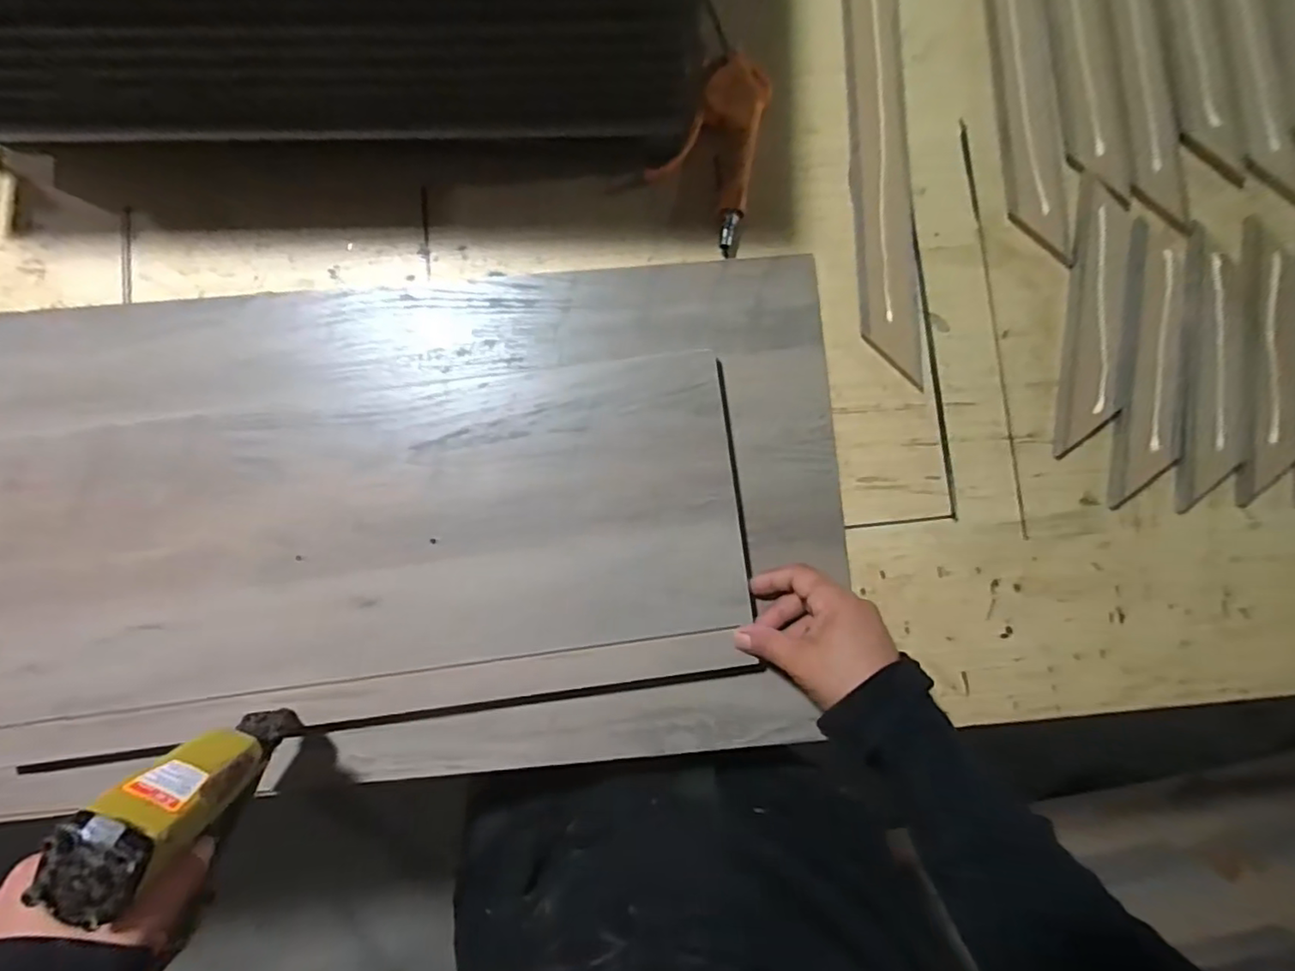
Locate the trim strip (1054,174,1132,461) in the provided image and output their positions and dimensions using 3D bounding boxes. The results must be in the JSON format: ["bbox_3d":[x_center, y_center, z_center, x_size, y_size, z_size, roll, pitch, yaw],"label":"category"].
[{"bbox_3d":[0.348,-0.130,0.460,0.042,0.009,0.210,7,89,6],"label":"trim strip"}]

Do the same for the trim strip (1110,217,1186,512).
[{"bbox_3d":[0.385,-0.094,0.456,0.047,0.007,0.214,4,88,6],"label":"trim strip"}]

